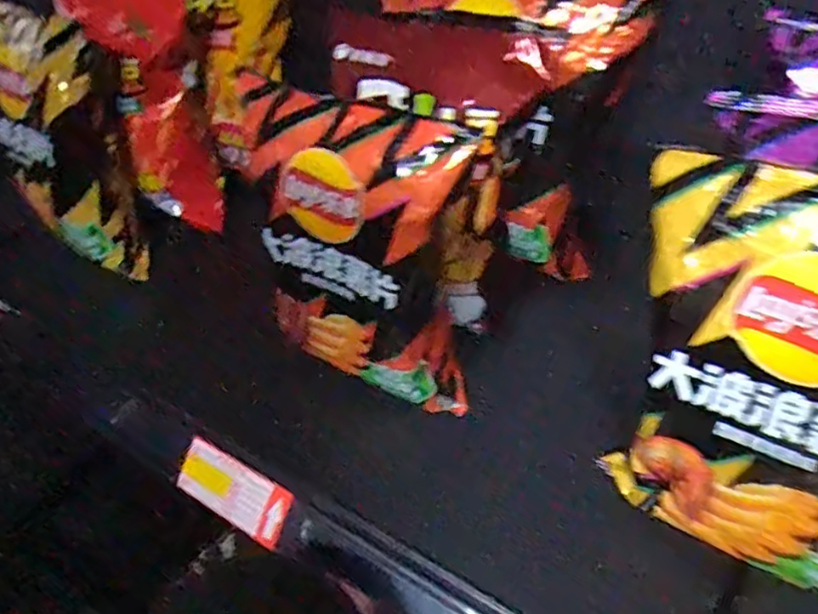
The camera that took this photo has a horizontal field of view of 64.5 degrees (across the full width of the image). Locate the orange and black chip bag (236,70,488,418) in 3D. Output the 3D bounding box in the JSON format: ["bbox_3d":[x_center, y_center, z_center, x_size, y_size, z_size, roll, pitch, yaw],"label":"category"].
[{"bbox_3d":[-0.037,-0.028,0.414,0.157,0.188,0.062,18,48,24],"label":"orange and black chip bag"}]

